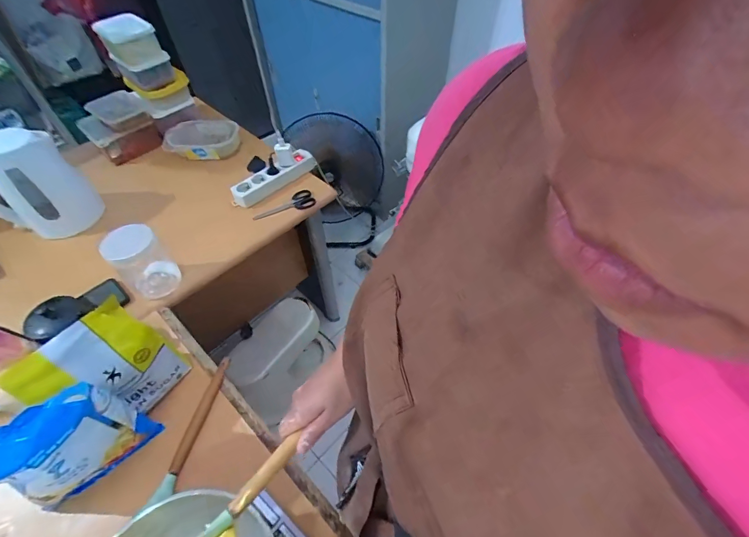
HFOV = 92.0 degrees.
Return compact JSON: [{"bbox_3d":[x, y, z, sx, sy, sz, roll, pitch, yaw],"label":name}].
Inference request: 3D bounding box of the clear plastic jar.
[{"bbox_3d":[-0.452,-0.017,0.700,0.094,0.131,0.086,0,52,0],"label":"clear plastic jar"}]

